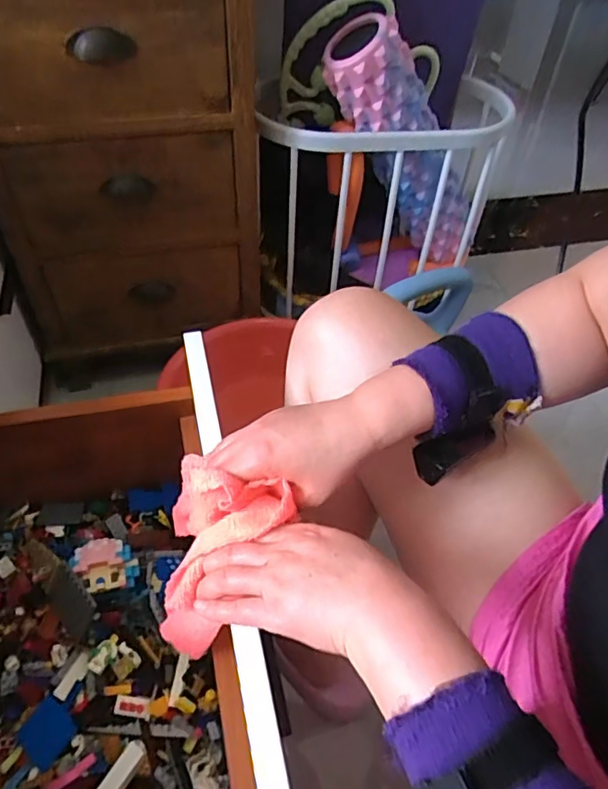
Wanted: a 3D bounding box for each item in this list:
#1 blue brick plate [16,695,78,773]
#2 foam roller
[{"bbox_3d":[-0.252,0.330,0.543,0.048,0.004,0.051,33,74,20],"label":"blue brick plate"},{"bbox_3d":[0.175,-0.393,0.923,0.121,0.430,0.100,-32,50,12],"label":"foam roller"}]

